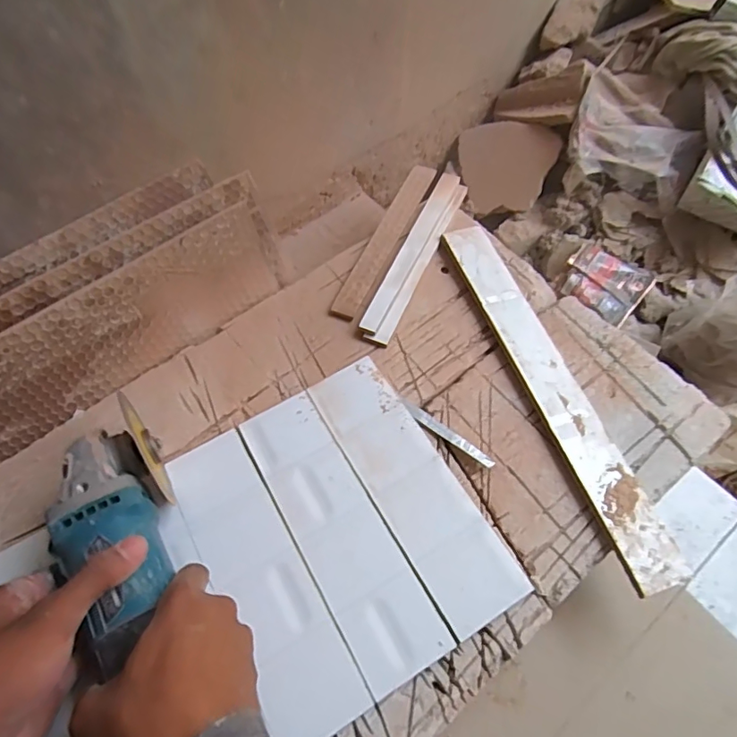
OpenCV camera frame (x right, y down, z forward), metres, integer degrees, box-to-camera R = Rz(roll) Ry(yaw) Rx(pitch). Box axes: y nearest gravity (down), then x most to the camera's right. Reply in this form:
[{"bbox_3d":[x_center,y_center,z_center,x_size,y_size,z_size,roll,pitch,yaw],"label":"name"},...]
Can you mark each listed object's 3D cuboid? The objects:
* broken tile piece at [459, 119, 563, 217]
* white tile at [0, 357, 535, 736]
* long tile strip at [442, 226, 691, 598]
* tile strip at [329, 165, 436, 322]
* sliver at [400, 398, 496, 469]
[{"bbox_3d":[0.205,-0.303,0.755,0.145,0.008,0.139,2,84,30],"label":"broken tile piece"},{"bbox_3d":[-0.103,0.171,0.401,0.391,0.010,0.245,-28,64,-13],"label":"white tile"},{"bbox_3d":[0.171,0.008,0.484,0.048,0.009,0.388,-17,63,-7],"label":"long tile strip"},{"bbox_3d":[0.022,-0.157,0.591,0.033,0.005,0.254,21,64,12],"label":"tile strip"},{"bbox_3d":[0.071,0.059,0.466,0.100,0.008,0.013,34,68,18],"label":"sliver"}]

